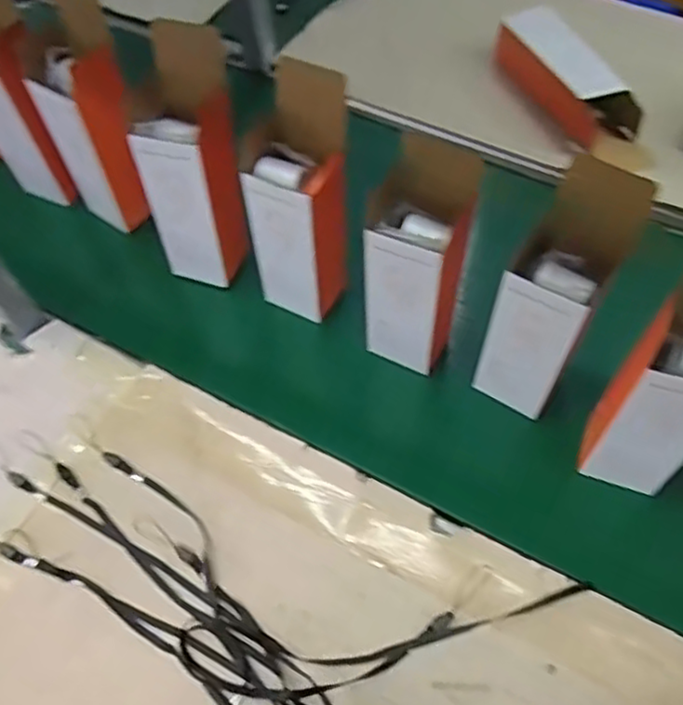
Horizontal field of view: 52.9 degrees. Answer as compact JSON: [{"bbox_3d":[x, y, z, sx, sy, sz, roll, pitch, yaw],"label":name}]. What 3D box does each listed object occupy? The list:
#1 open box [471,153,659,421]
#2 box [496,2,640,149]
[{"bbox_3d":[0.166,-0.038,0.538,0.077,0.212,0.077,33,64,17],"label":"open box"},{"bbox_3d":[0.259,-0.318,0.788,0.081,0.055,0.187,-26,65,-16],"label":"box"}]

